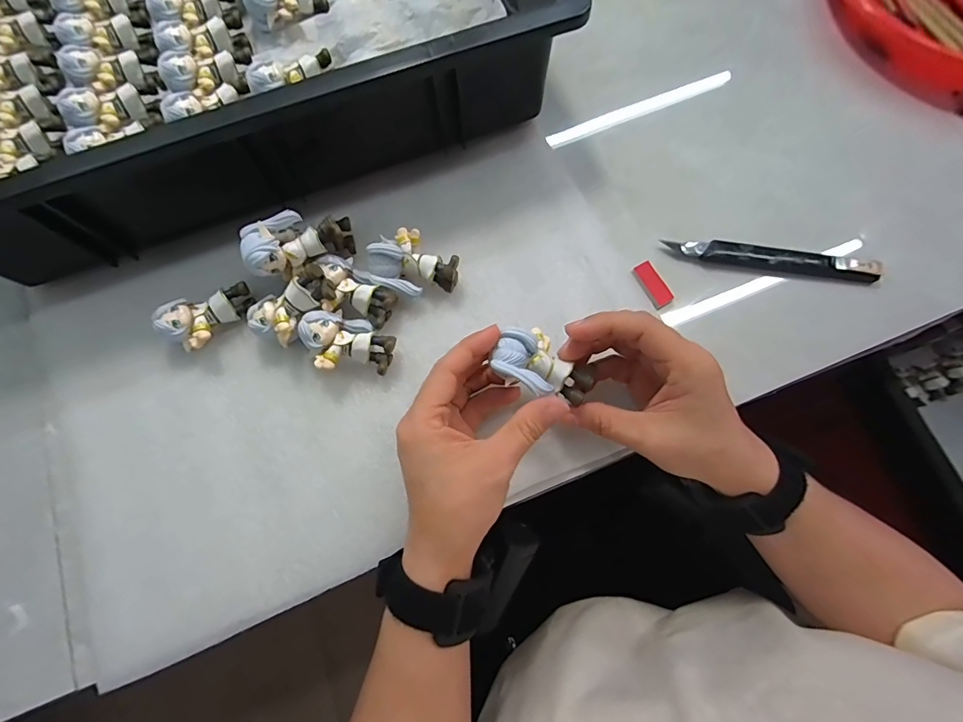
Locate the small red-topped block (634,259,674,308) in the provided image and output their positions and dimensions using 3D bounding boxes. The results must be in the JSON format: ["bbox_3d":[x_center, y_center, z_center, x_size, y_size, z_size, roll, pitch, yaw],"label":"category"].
[{"bbox_3d":[0.123,-0.055,0.316,0.015,0.004,0.034,-27,76,-6],"label":"small red-topped block"}]

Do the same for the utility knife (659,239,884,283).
[{"bbox_3d":[0.208,-0.072,0.317,0.144,0.013,0.020,11,76,4],"label":"utility knife"}]

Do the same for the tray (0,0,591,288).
[{"bbox_3d":[-0.203,-0.285,0.338,0.442,0.089,0.352,-22,76,-5],"label":"tray"}]

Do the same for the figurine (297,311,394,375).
[{"bbox_3d":[-0.090,-0.010,0.297,0.059,0.027,0.040,24,77,7],"label":"figurine"}]

